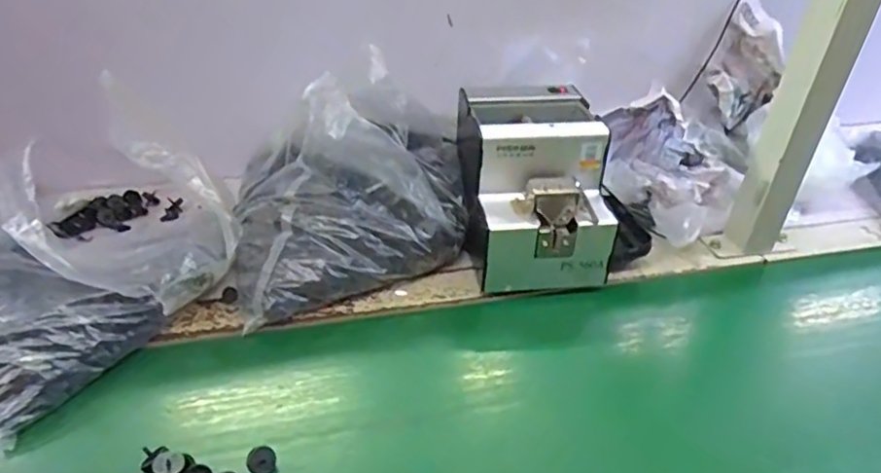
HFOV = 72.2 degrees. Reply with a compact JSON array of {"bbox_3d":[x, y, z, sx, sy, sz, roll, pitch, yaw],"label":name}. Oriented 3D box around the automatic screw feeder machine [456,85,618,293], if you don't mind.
[{"bbox_3d":[0.089,-0.057,0.615,0.128,0.135,0.184,-3,36,-8],"label":"automatic screw feeder machine"}]

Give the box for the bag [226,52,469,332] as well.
[{"bbox_3d":[-0.081,-0.042,0.575,0.229,0.163,0.181,-5,36,-10],"label":"bag"}]

